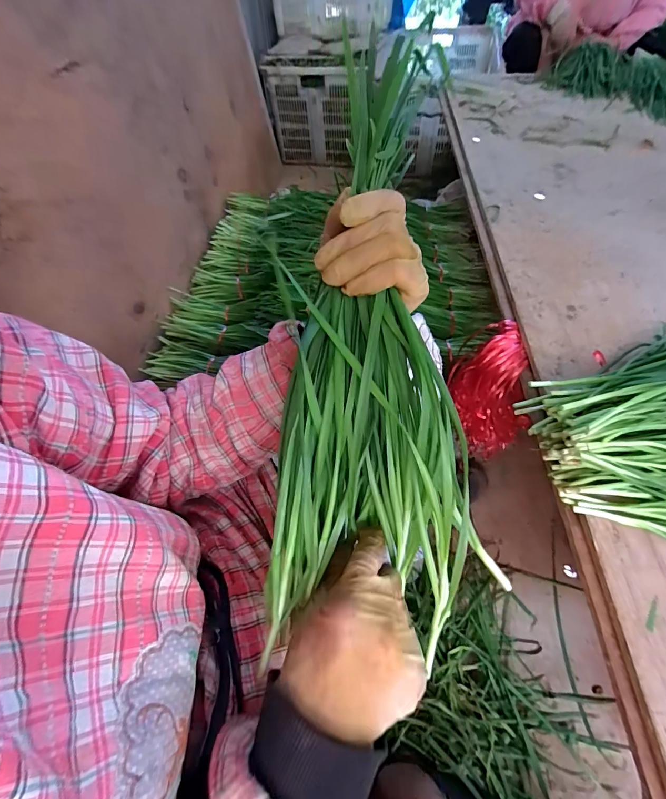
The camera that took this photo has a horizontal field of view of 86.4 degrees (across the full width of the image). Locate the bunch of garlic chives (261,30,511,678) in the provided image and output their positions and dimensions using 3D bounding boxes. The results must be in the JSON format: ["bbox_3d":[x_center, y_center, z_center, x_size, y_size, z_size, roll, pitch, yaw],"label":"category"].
[{"bbox_3d":[0.026,-0.023,0.243,0.138,0.050,0.374,-2,95,-1],"label":"bunch of garlic chives"}]

